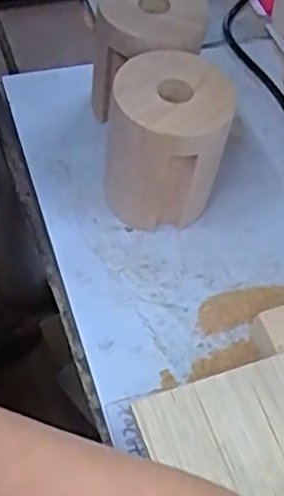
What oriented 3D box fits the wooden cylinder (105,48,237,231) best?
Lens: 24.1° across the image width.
[{"bbox_3d":[0.017,-0.071,0.464,0.078,0.102,0.081,14,56,4],"label":"wooden cylinder"}]

